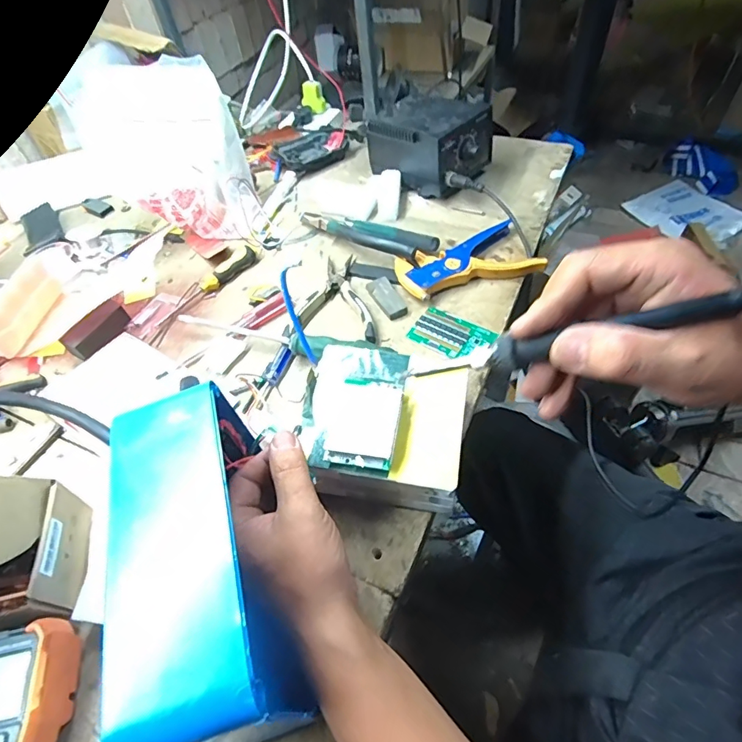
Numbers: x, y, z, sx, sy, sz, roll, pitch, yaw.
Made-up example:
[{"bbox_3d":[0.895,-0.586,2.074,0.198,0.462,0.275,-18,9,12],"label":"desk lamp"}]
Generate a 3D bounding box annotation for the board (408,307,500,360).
[{"bbox_3d":[0.087,-0.039,0.500,0.082,0.005,0.054,29,62,23],"label":"board"}]

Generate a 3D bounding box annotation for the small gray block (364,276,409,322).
[{"bbox_3d":[0.019,-0.085,0.536,0.026,0.008,0.061,-26,56,-13],"label":"small gray block"}]

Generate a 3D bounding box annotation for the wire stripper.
[{"bbox_3d":[0.110,-0.135,0.555,0.158,0.023,0.095,-14,54,-5],"label":"wire stripper"}]

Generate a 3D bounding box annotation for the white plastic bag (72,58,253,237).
[{"bbox_3d":[-0.251,-0.272,0.591,0.165,0.192,0.104,-4,54,3],"label":"white plastic bag"}]

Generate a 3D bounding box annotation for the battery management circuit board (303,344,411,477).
[{"bbox_3d":[-0.015,0.026,0.383,0.083,0.015,0.118,2,55,7],"label":"battery management circuit board"}]

